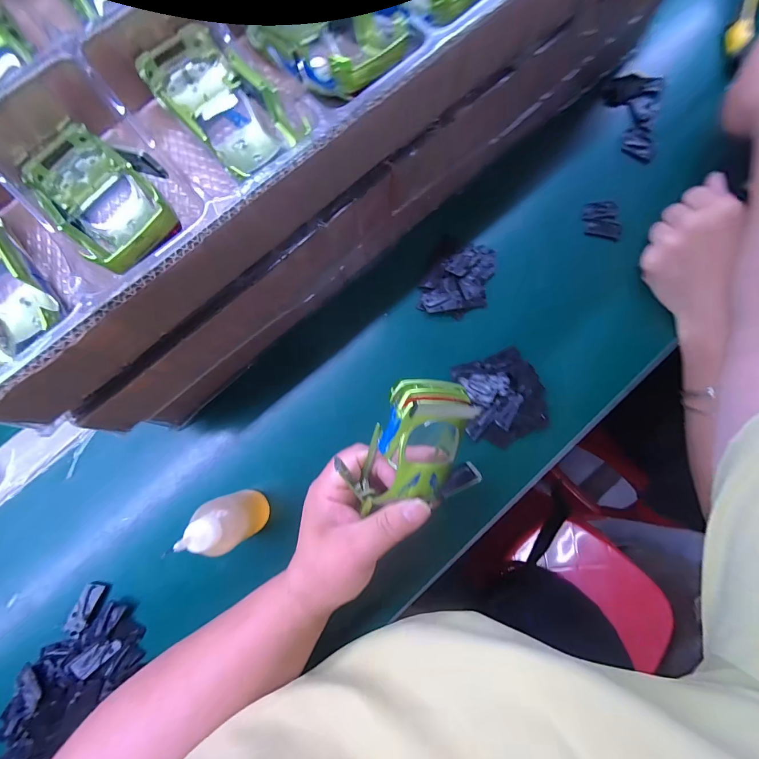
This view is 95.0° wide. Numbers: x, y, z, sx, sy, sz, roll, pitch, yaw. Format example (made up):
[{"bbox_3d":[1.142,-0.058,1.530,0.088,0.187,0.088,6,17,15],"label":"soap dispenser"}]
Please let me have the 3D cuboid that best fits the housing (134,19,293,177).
[{"bbox_3d":[-0.106,-0.183,0.231,0.050,0.031,0.099,-41,81,-7],"label":"housing"}]

